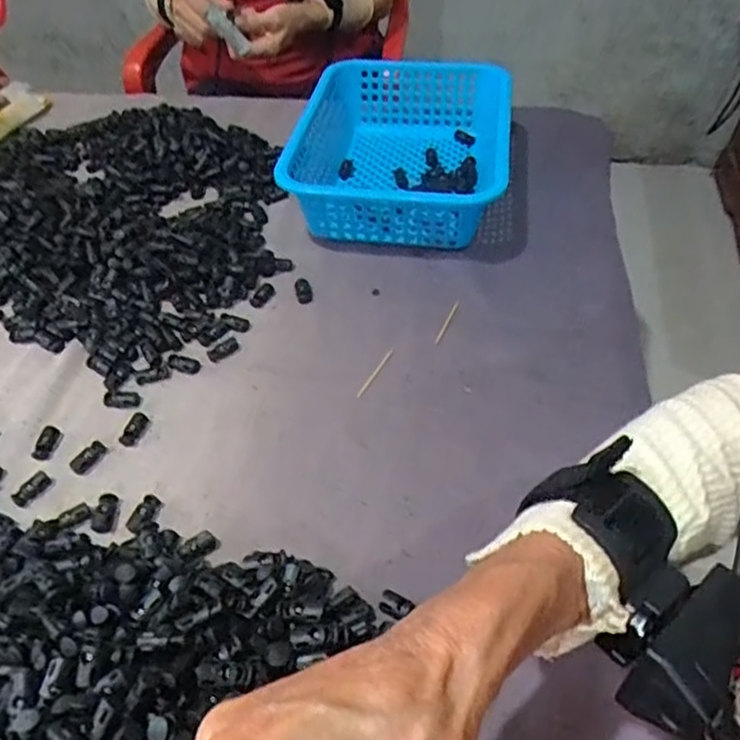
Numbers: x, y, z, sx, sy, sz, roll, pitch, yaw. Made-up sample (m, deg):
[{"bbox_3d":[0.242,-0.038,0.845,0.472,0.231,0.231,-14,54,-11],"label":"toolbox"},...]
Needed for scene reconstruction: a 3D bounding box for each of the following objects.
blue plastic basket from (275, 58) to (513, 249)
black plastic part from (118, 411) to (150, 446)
[{"bbox_3d":[0.037,-0.237,0.712,0.214,0.075,0.276,6,47,7],"label":"blue plastic basket"},{"bbox_3d":[-0.184,0.045,0.511,0.014,0.007,0.030,14,49,14],"label":"black plastic part"}]

